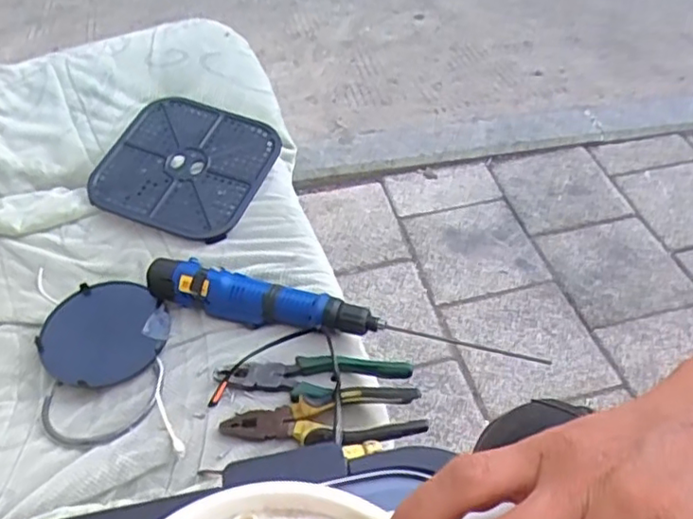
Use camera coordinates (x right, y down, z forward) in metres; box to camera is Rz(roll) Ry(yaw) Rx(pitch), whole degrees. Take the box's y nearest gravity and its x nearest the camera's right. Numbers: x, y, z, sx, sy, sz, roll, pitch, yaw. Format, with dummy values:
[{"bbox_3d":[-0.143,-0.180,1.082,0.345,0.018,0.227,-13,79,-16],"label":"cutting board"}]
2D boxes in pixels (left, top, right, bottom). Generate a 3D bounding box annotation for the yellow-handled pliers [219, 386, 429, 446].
[{"bbox_3d":[-0.023,0.150,0.601,0.189,0.032,0.046,-4,46,0],"label":"yellow-handled pliers"}]

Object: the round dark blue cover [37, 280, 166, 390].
[{"bbox_3d":[-0.277,0.084,0.725,0.134,0.010,0.134,-1,55,1],"label":"round dark blue cover"}]

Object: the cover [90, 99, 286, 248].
[{"bbox_3d":[-0.218,-0.126,0.851,0.210,0.011,0.196,18,66,10],"label":"cover"}]

